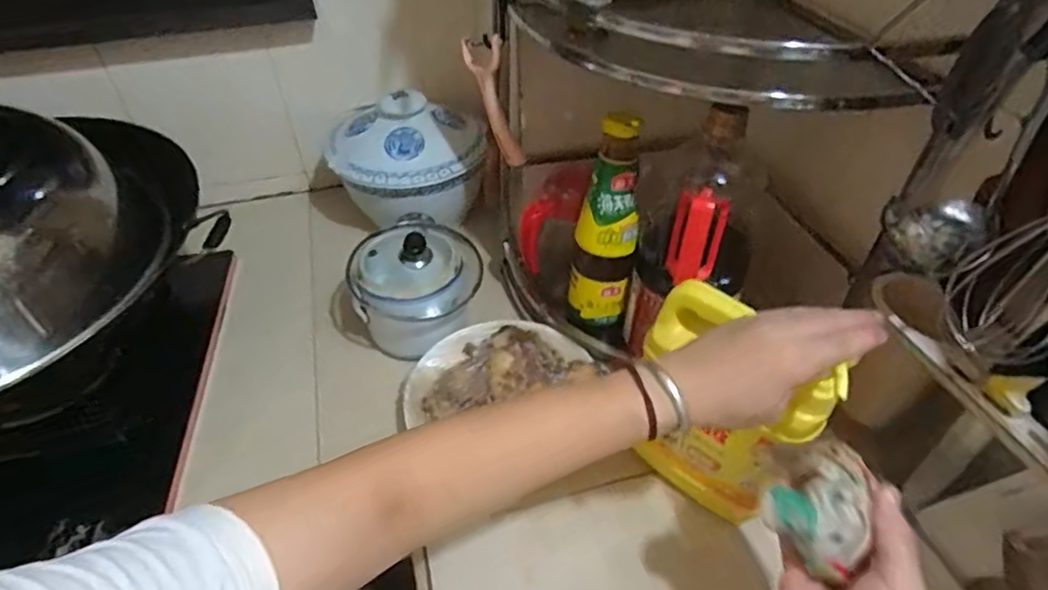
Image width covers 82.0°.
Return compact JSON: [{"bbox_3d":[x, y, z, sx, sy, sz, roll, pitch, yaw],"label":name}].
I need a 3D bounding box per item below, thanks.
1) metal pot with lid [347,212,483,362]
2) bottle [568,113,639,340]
[{"bbox_3d":[-0.123,-0.021,0.700,0.139,0.122,0.151,-1,45,1],"label":"metal pot with lid"},{"bbox_3d":[0.085,-0.049,0.641,0.062,0.281,0.052,5,45,6],"label":"bottle"}]

